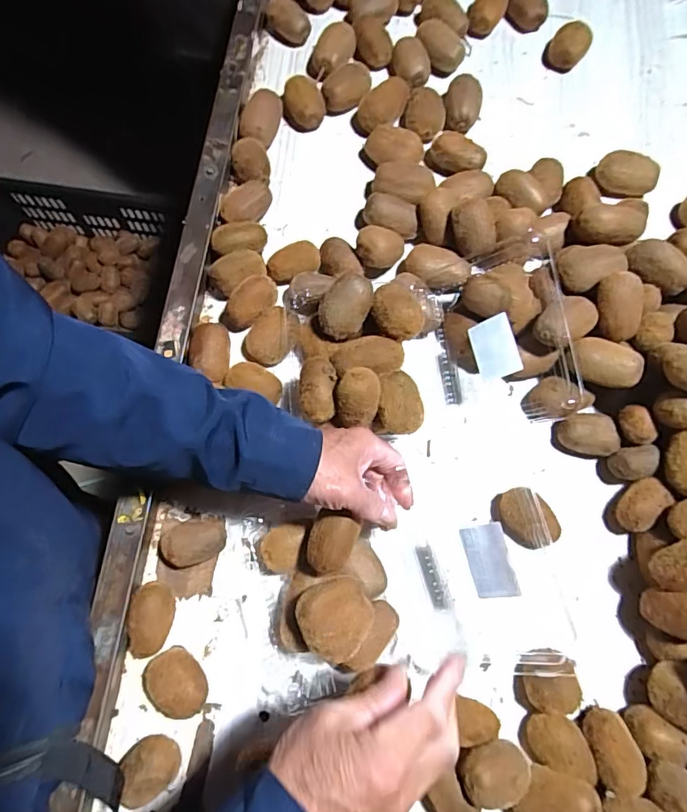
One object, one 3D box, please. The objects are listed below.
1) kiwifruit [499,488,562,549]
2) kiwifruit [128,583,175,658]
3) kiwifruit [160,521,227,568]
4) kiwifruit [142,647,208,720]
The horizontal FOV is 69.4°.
[{"bbox_3d":[0.182,0.113,0.494,0.062,0.039,0.043,35,75,8],"label":"kiwifruit"},{"bbox_3d":[-0.167,0.187,0.435,0.034,0.037,0.062,11,74,1],"label":"kiwifruit"},{"bbox_3d":[-0.137,0.126,0.455,0.058,0.034,0.037,-11,74,-5],"label":"kiwifruit"},{"bbox_3d":[-0.144,0.240,0.426,0.048,0.033,0.055,-34,78,-11],"label":"kiwifruit"}]

